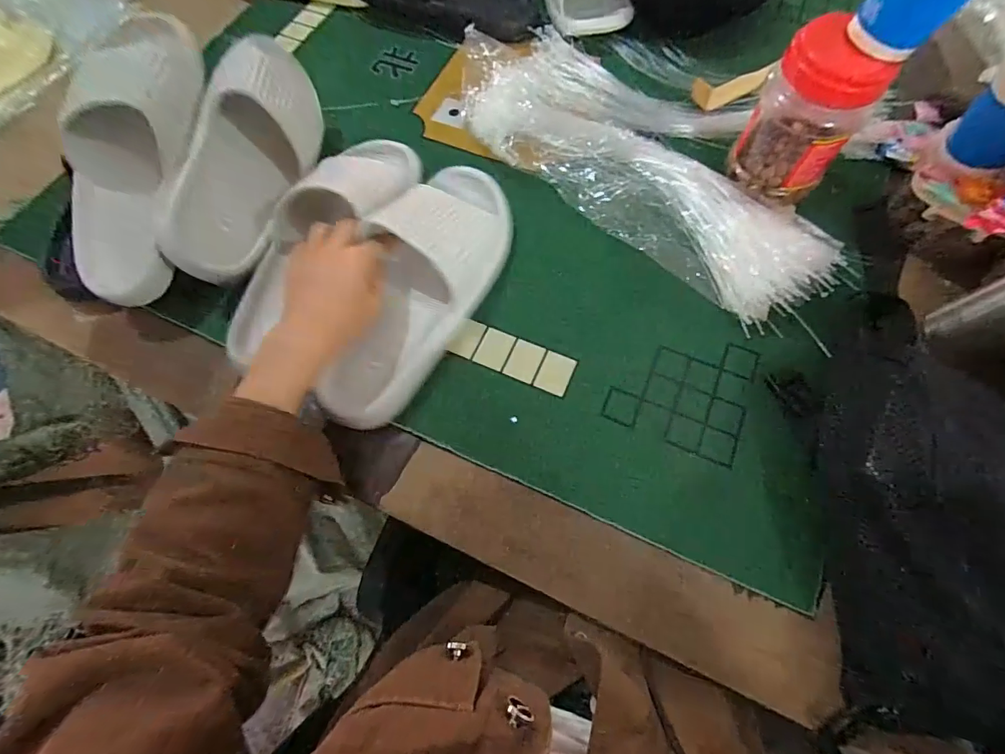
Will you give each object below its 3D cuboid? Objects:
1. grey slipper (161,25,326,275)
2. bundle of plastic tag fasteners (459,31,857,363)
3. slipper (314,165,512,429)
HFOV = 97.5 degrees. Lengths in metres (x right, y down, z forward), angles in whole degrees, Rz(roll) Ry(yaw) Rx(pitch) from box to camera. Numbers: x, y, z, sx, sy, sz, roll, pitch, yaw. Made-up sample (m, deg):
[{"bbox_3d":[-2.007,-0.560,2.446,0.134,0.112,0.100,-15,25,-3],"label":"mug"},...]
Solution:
[{"bbox_3d":[-0.252,-0.217,0.443,0.090,0.085,0.245,16,83,6],"label":"grey slipper"},{"bbox_3d":[0.161,-0.247,0.471,0.453,0.037,0.216,42,76,14],"label":"bundle of plastic tag fasteners"},{"bbox_3d":[-0.076,-0.090,0.407,0.105,0.066,0.281,21,74,8],"label":"slipper"}]

